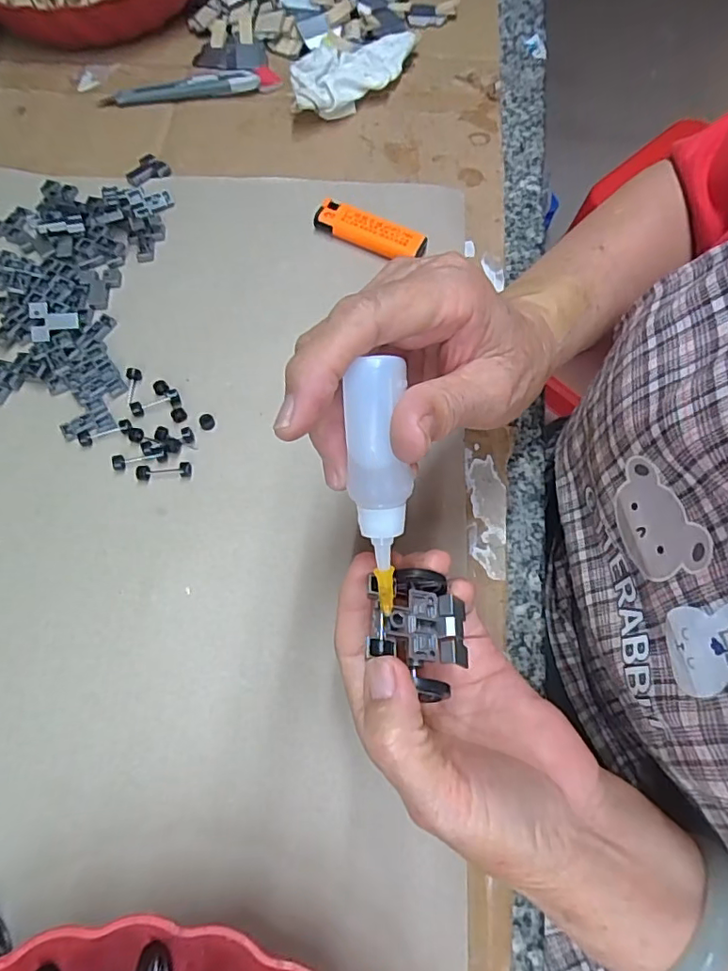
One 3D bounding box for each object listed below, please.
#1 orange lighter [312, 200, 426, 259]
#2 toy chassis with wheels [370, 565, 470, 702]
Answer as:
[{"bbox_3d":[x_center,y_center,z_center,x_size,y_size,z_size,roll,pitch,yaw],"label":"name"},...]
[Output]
[{"bbox_3d":[0.004,-0.181,0.383,0.080,0.014,0.020,26,70,10],"label":"orange lighter"},{"bbox_3d":[0.020,0.059,0.212,0.038,0.024,0.047,8,55,-19],"label":"toy chassis with wheels"}]

